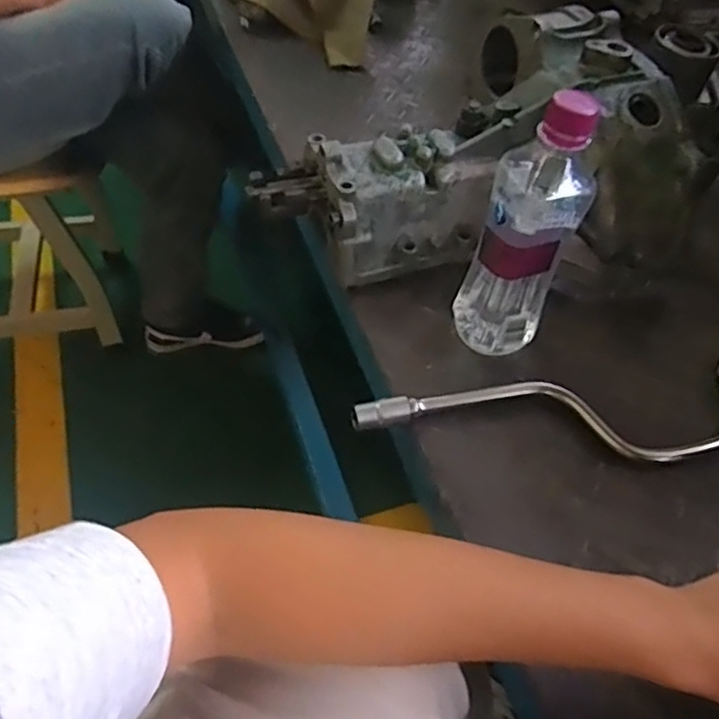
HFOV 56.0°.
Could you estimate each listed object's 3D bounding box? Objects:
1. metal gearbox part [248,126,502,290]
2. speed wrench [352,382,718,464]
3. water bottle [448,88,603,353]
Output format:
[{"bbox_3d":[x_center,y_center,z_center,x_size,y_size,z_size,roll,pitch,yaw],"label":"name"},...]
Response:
[{"bbox_3d":[0.013,-0.131,0.572,0.197,0.083,0.097,-9,51,-13],"label":"metal gearbox part"},{"bbox_3d":[0.192,0.040,0.500,0.388,0.022,0.084,-9,51,-13],"label":"speed wrench"},{"bbox_3d":[0.116,-0.086,0.481,0.068,0.199,0.055,17,50,9],"label":"water bottle"}]

